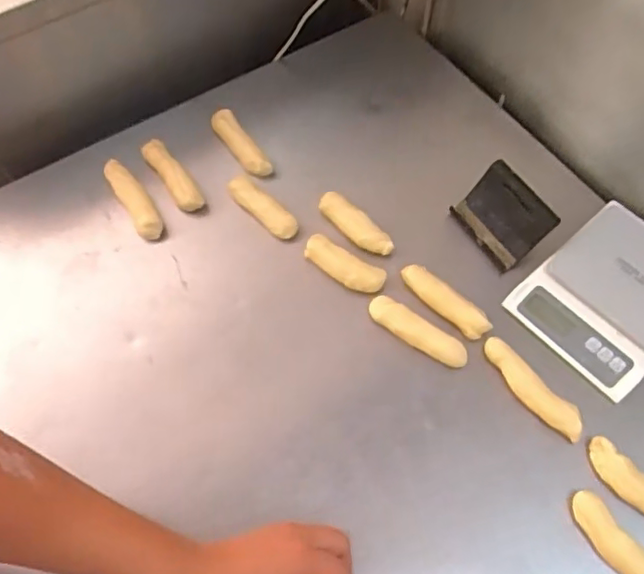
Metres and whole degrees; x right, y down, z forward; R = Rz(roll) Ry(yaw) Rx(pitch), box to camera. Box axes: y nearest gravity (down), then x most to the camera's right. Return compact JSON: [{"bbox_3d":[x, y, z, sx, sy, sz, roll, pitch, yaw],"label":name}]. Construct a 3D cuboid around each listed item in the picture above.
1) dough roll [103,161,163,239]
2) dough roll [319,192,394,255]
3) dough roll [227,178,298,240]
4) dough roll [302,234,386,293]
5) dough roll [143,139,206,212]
[{"bbox_3d":[-0.226,-0.107,0.722,0.034,0.027,0.119,-30,66,-15],"label":"dough roll"},{"bbox_3d":[0.036,-0.071,0.692,0.102,0.036,0.027,40,69,19],"label":"dough roll"},{"bbox_3d":[-0.072,-0.095,0.709,0.102,0.024,0.029,36,68,18],"label":"dough roll"},{"bbox_3d":[0.024,-0.023,0.668,0.096,0.018,0.035,32,66,16],"label":"dough roll"},{"bbox_3d":[-0.184,-0.138,0.738,0.030,0.025,0.113,-33,67,-16],"label":"dough roll"}]

